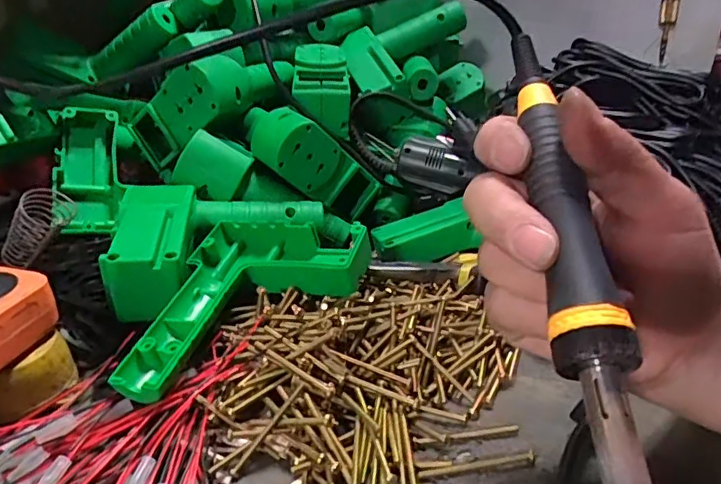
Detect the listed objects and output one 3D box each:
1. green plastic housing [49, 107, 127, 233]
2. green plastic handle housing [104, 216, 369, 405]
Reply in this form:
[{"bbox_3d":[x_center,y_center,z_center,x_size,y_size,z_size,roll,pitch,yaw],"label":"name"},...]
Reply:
[{"bbox_3d":[-0.240,-0.063,0.480,0.052,0.118,0.031,-5,-14,-9],"label":"green plastic housing"},{"bbox_3d":[-0.063,0.036,0.333,0.120,0.047,0.151,5,27,11],"label":"green plastic handle housing"}]

